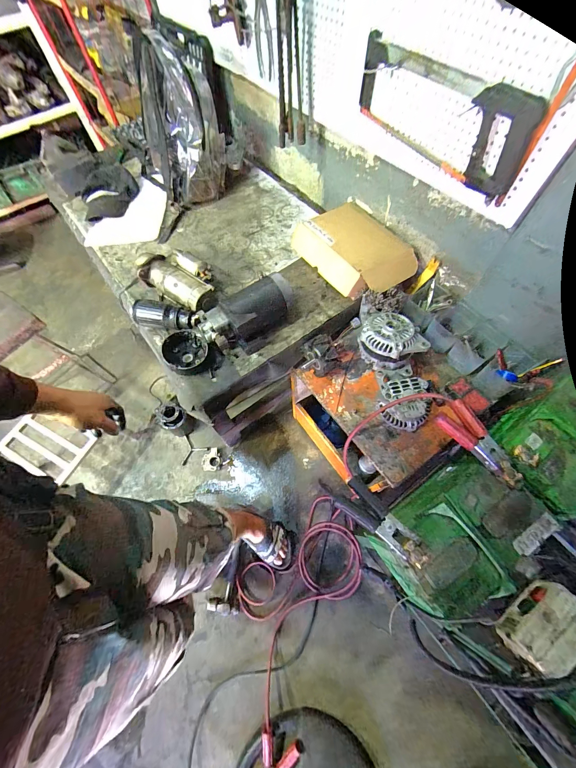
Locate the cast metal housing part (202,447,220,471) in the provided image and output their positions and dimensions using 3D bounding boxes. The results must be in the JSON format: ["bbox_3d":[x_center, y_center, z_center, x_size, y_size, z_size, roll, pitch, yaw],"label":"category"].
[{"bbox_3d":[-0.317,0.311,1.213,0.073,0.016,0.088,-4,65,2],"label":"cast metal housing part"}]

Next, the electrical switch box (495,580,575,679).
[{"bbox_3d":[0.337,0.320,0.388,0.105,0.056,0.057,-35,68,-13],"label":"electrical switch box"}]

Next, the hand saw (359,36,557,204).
[{"bbox_3d":[0.289,-0.525,0.585,0.039,0.151,0.383,-39,69,-14],"label":"hand saw"}]

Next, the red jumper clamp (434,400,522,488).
[{"bbox_3d":[0.390,0.125,0.608,0.078,0.048,0.186,-34,68,-12],"label":"red jumper clamp"}]

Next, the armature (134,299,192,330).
[{"bbox_3d":[-0.337,-0.185,0.814,0.168,0.061,0.067,8,66,7],"label":"armature"}]

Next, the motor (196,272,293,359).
[{"bbox_3d":[-0.103,-0.179,0.773,0.249,0.117,0.127,-36,68,-13],"label":"motor"}]

